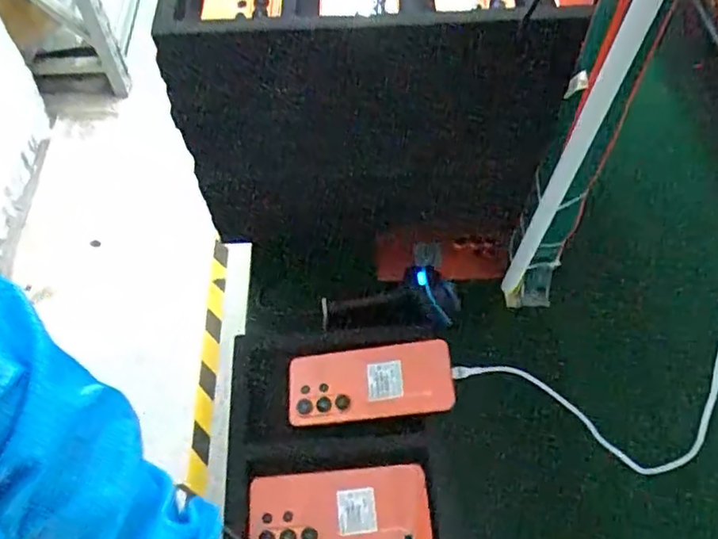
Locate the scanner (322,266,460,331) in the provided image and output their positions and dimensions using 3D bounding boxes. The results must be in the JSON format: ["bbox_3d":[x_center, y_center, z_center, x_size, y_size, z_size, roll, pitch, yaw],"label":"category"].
[{"bbox_3d":[0.035,0.038,0.750,0.163,0.051,0.073,-2,57,-1],"label":"scanner"}]

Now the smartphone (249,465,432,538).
[{"bbox_3d":[-0.019,0.233,0.597,0.168,0.009,0.079,-4,57,0],"label":"smartphone"}]

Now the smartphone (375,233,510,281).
[{"bbox_3d":[0.115,-0.018,0.894,0.185,0.067,0.015,0,13,17],"label":"smartphone"}]

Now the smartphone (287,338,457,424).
[{"bbox_3d":[0.011,0.120,0.657,0.171,0.008,0.076,-7,65,8],"label":"smartphone"}]

